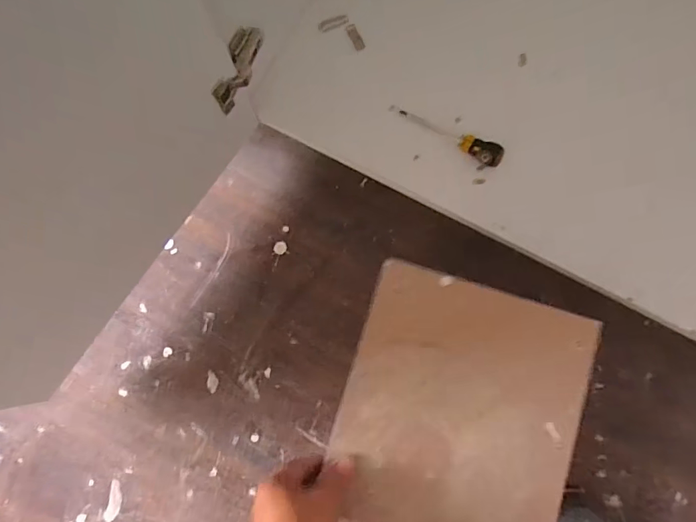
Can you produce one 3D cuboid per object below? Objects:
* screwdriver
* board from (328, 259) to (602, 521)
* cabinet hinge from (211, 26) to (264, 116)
[{"bbox_3d":[0.144,-0.175,0.662,0.155,0.026,0.024,31,81,19],"label":"screwdriver"},{"bbox_3d":[0.109,0.148,0.458,0.222,0.013,0.247,17,79,5],"label":"board"},{"bbox_3d":[-0.139,-0.241,0.591,0.028,0.038,0.105,26,98,6],"label":"cabinet hinge"}]

